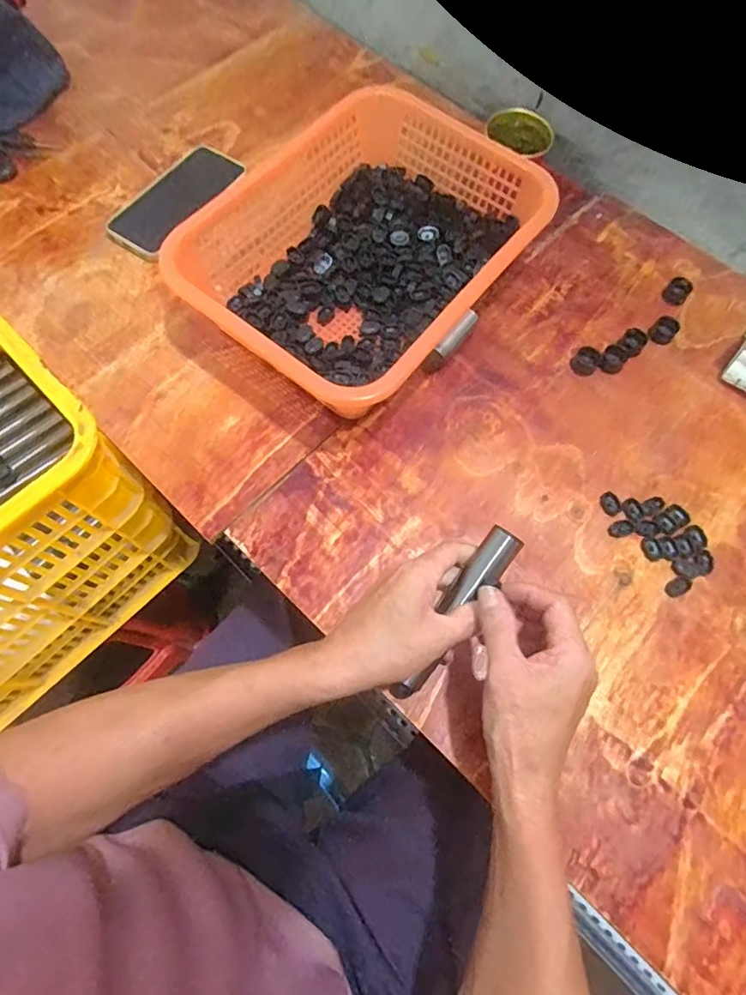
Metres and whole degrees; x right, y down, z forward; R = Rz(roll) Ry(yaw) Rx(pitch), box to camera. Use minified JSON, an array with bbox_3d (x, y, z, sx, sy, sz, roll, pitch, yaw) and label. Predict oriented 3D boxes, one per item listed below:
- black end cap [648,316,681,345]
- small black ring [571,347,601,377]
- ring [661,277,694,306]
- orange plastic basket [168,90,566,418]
[{"bbox_3d":[0.309,-0.178,0.548,0.025,0.014,0.025,1,69,-2],"label":"black end cap"},{"bbox_3d":[0.221,-0.140,0.537,0.024,0.013,0.028,31,71,9],"label":"small black ring"},{"bbox_3d":[0.335,-0.229,0.570,0.025,0.020,0.025,1,69,-2],"label":"ring"},{"bbox_3d":[-0.001,-0.245,0.528,0.251,0.091,0.343,37,72,11],"label":"orange plastic basket"}]

